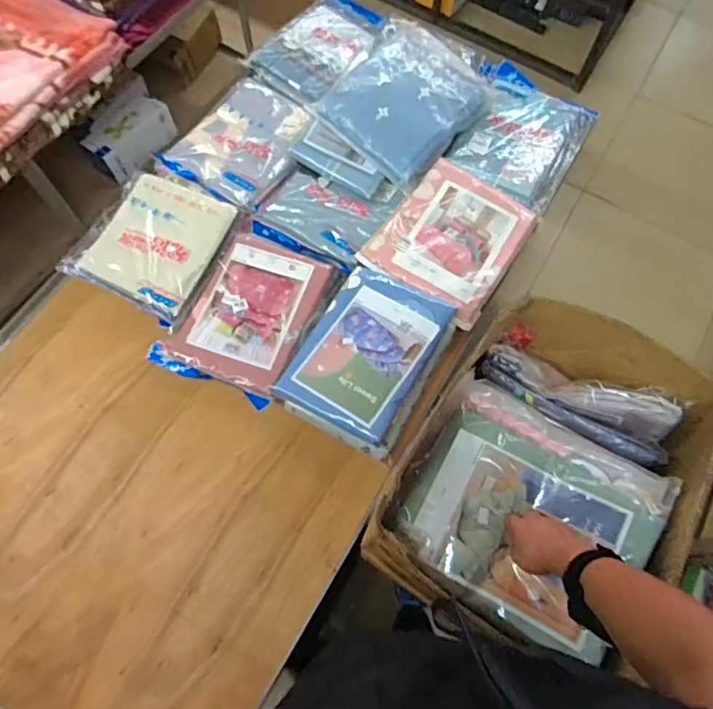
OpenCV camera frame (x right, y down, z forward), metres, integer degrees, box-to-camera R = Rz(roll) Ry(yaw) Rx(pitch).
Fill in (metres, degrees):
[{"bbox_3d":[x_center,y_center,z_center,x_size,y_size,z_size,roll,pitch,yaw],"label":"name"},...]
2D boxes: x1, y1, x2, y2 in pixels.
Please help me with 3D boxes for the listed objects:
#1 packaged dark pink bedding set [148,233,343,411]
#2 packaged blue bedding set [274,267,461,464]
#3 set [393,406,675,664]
[{"bbox_3d":[-0.241,-0.093,1.215,0.271,0.051,0.378,26,70,8],"label":"packaged dark pink bedding set"},{"bbox_3d":[0.028,-0.002,1.149,0.270,0.049,0.357,29,70,9],"label":"packaged blue bedding set"},{"bbox_3d":[0.250,0.257,0.784,0.326,0.057,0.249,27,70,9],"label":"set"}]

